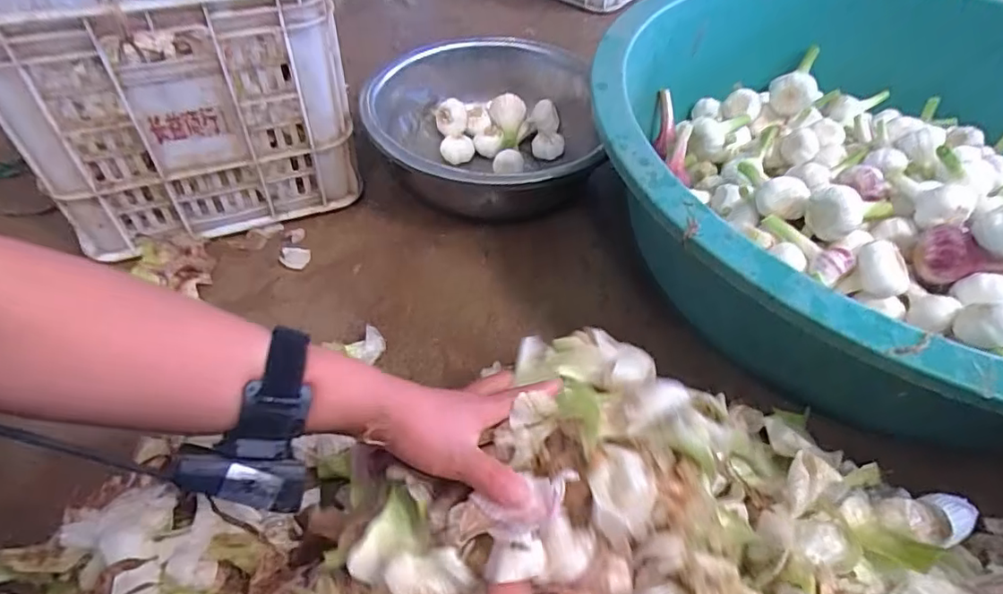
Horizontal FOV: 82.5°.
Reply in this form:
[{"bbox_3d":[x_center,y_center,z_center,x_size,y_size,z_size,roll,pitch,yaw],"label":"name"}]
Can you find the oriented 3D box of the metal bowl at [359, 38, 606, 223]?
[{"bbox_3d":[-0.022,-0.231,0.812,0.322,0.119,0.351,1,51,-1],"label":"metal bowl"}]

